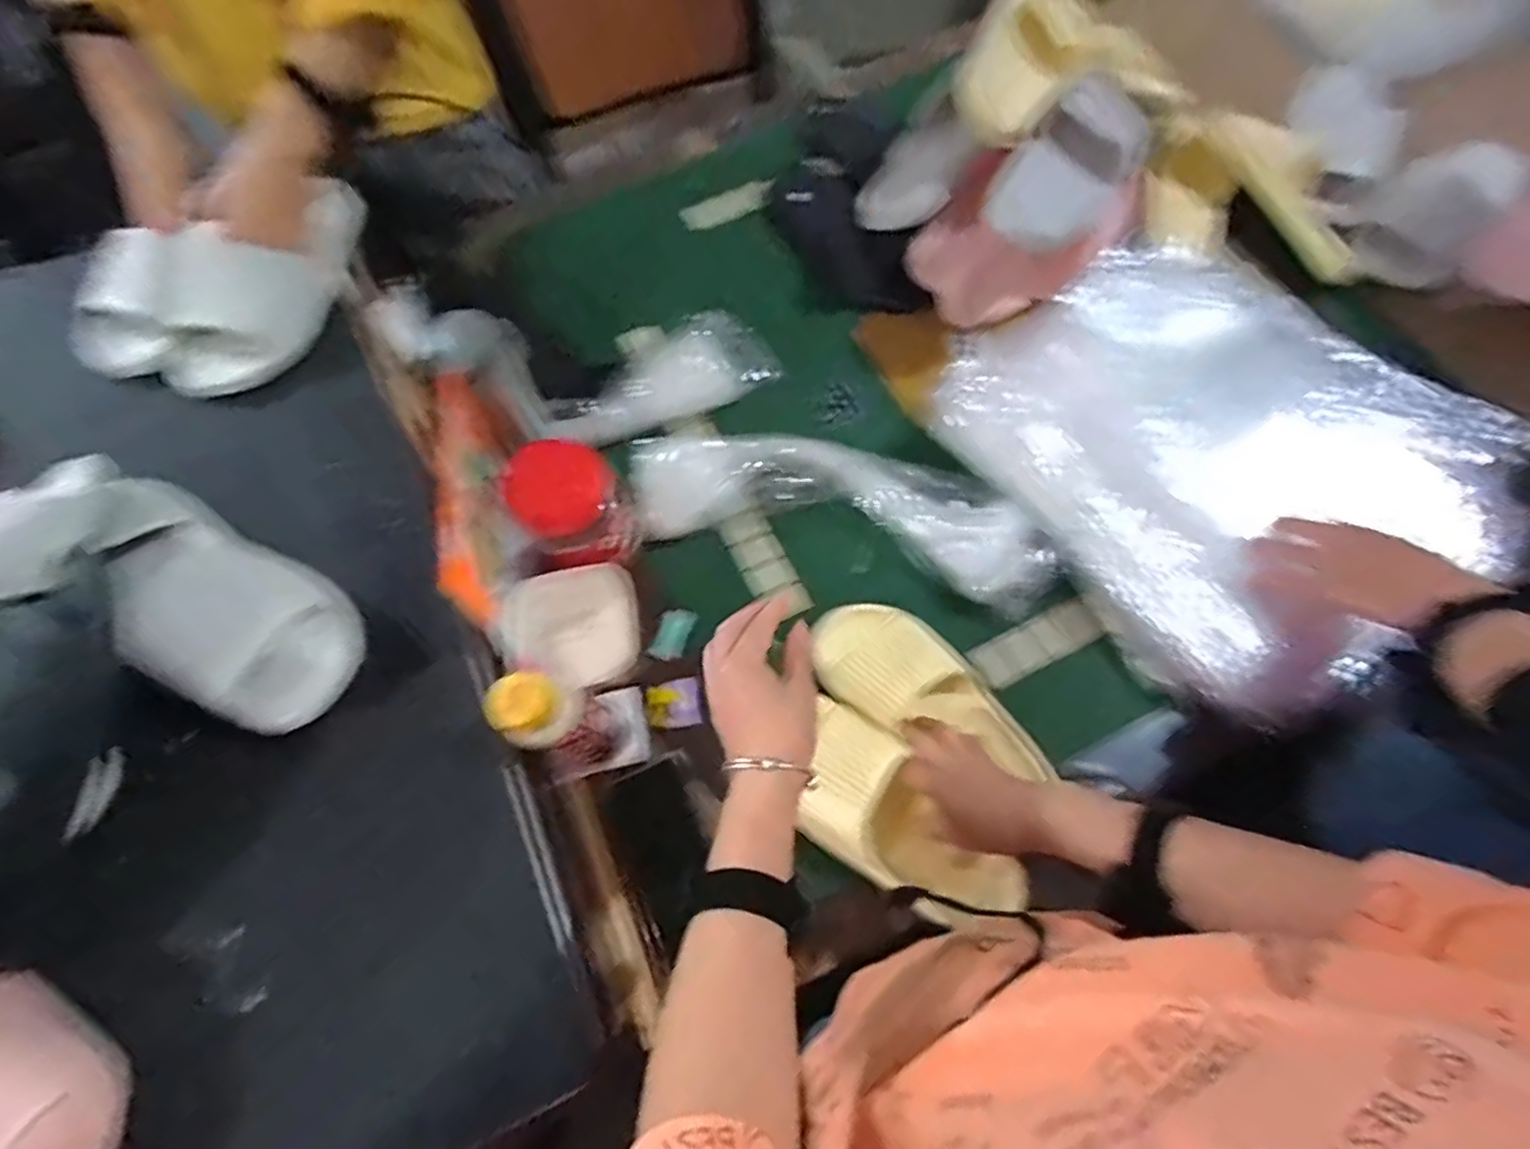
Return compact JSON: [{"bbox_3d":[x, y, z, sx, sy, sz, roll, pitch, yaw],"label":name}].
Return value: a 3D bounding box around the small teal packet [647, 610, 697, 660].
[{"bbox_3d":[-0.090,0.057,0.680,0.032,0.008,0.050,20,69,9],"label":"small teal packet"}]

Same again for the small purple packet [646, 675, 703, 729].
[{"bbox_3d":[-0.086,0.121,0.654,0.049,0.004,0.044,-9,67,-3],"label":"small purple packet"}]

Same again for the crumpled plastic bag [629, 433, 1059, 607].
[{"bbox_3d":[0.069,-0.069,0.701,0.421,0.050,0.134,13,68,7],"label":"crumpled plastic bag"}]

